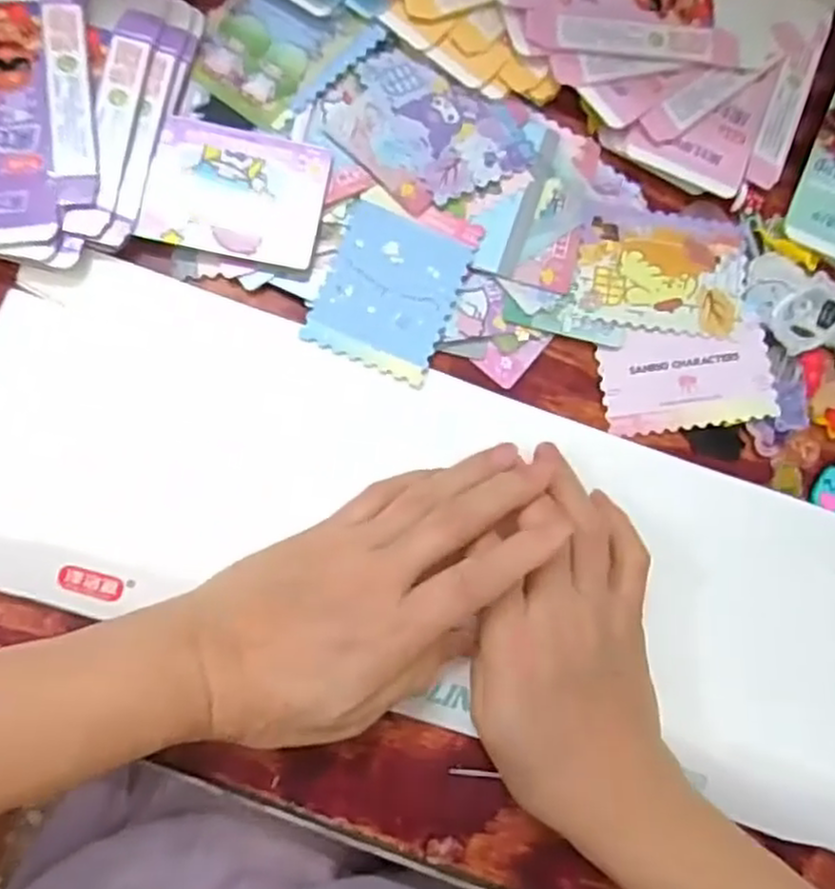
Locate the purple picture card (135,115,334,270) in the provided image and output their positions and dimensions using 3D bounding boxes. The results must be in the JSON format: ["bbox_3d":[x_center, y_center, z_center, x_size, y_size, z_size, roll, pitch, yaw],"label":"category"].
[{"bbox_3d":[-0.085,-0.121,0.360,0.081,0.005,0.062,11,82,-4],"label":"purple picture card"}]

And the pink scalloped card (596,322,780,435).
[{"bbox_3d":[0.138,-0.034,0.380,0.084,0.005,0.050,-6,85,-7],"label":"pink scalloped card"}]

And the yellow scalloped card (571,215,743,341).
[{"bbox_3d":[0.126,-0.090,0.386,0.086,0.005,0.061,9,83,-6],"label":"yellow scalloped card"}]

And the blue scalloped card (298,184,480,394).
[{"bbox_3d":[-0.012,-0.078,0.366,0.062,0.004,0.083,23,82,-4],"label":"blue scalloped card"}]

